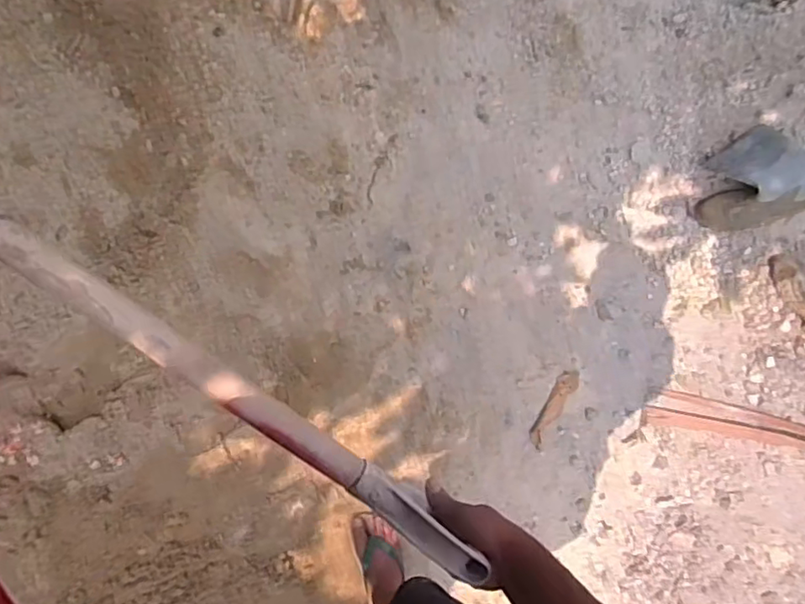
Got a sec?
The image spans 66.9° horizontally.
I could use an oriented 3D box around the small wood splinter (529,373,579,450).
[{"bbox_3d":[0.379,0.264,1.534,0.051,0.015,0.210,33,75,6],"label":"small wood splinter"}]

